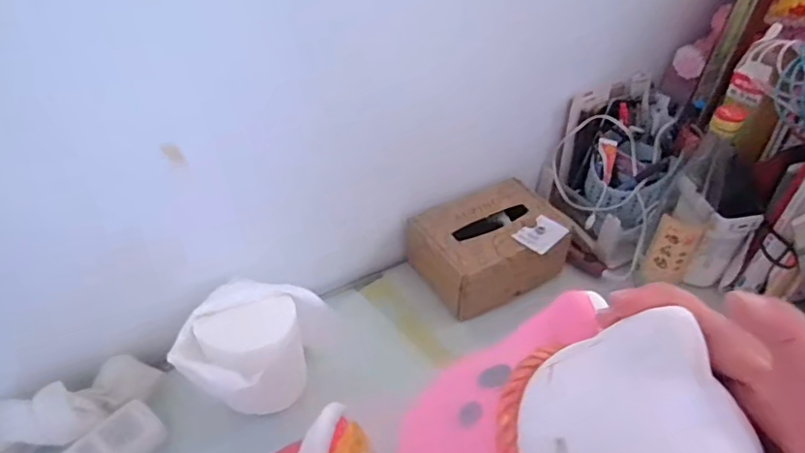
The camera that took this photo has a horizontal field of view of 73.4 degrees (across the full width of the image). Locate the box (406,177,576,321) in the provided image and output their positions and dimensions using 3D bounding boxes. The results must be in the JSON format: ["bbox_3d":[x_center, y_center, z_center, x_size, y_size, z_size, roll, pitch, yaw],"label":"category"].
[{"bbox_3d":[0.115,0.029,0.745,0.194,0.096,0.148,-23,46,-25],"label":"box"}]

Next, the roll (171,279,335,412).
[{"bbox_3d":[-0.156,0.137,0.586,0.108,0.112,0.139,20,45,21],"label":"roll"}]

